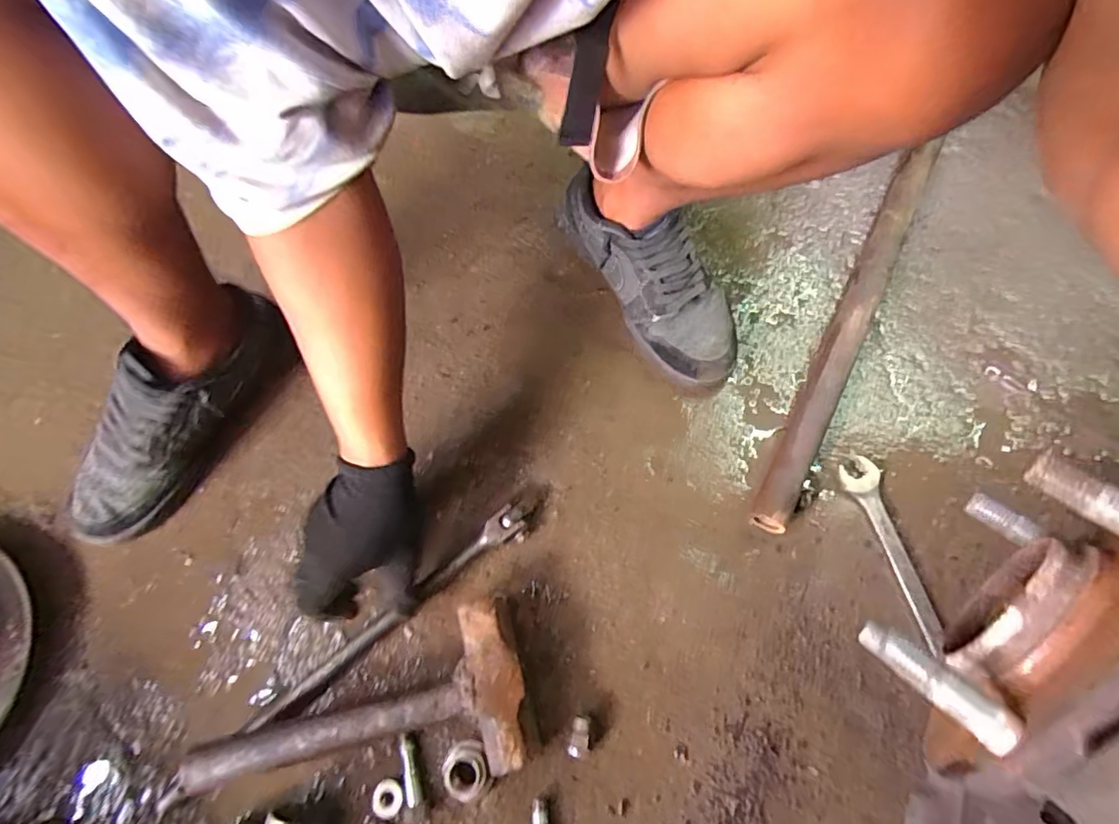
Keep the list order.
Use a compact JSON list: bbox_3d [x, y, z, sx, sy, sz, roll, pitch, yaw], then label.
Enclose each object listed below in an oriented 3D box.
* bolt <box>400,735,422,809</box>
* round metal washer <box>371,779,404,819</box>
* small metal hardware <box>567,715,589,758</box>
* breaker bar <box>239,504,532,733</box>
[{"bbox_3d":[-0.119,0.288,0.441,0.013,0.013,0.049,-11,67,-3],"label":"bolt"},{"bbox_3d":[-0.135,0.306,0.435,0.023,0.012,0.026,22,69,10],"label":"round metal washer"},{"bbox_3d":[0.016,0.261,0.441,0.015,0.019,0.029,13,68,7],"label":"small metal hardware"},{"bbox_3d":[-0.140,0.177,0.480,0.285,0.020,0.026,-38,71,-11],"label":"breaker bar"}]

